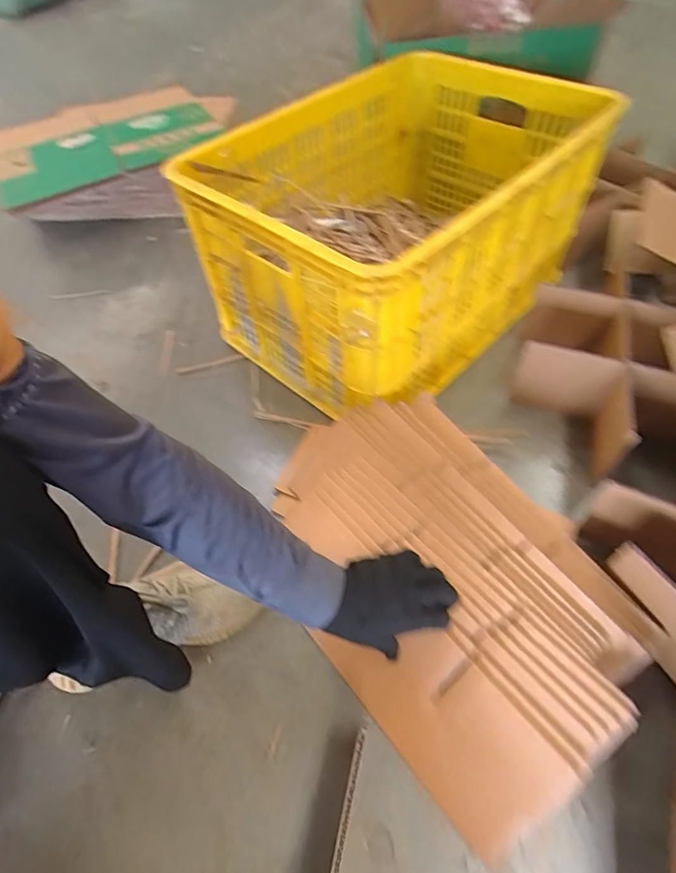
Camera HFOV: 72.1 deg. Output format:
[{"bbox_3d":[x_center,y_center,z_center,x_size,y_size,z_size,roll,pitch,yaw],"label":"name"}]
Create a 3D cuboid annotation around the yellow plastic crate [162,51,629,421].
[{"bbox_3d":[0.090,-0.341,0.776,0.419,0.310,0.552,37,65,26],"label":"yellow plastic crate"}]

